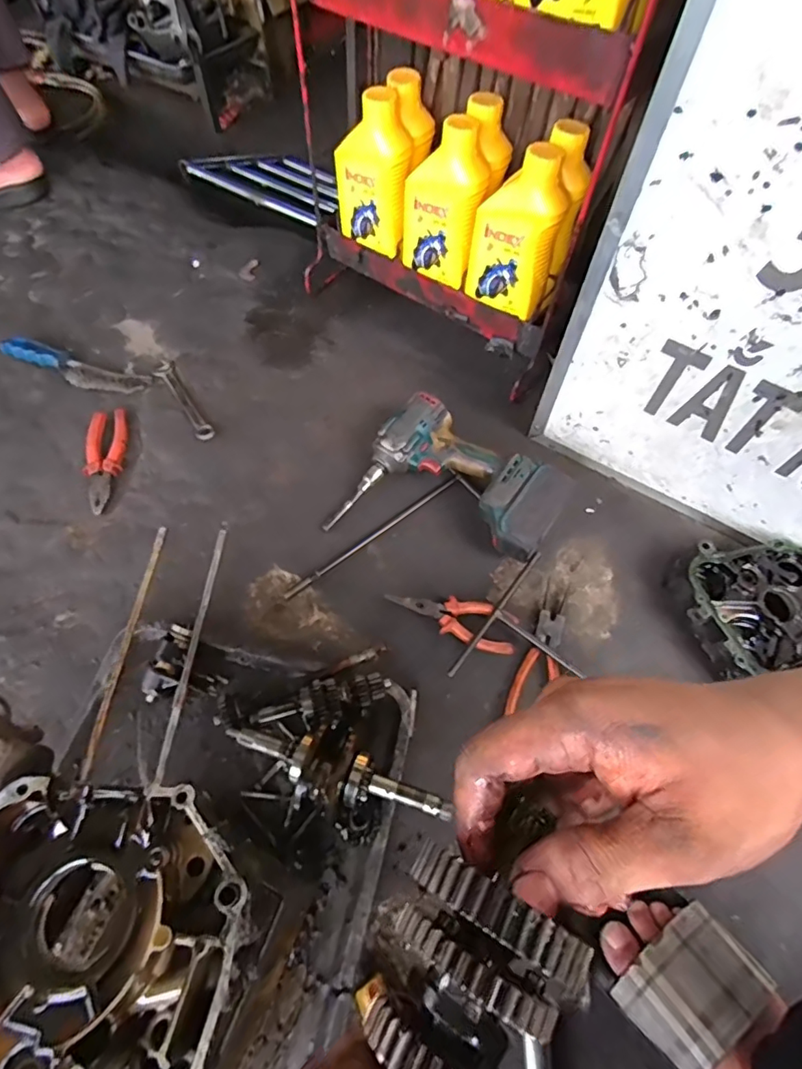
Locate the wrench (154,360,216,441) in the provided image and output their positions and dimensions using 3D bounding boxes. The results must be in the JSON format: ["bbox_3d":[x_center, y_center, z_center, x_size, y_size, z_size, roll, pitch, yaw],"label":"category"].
[{"bbox_3d":[-0.330,-0.206,0.792,0.029,0.007,0.181,-30,67,-17],"label":"wrench"}]

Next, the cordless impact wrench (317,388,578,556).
[{"bbox_3d":[0.059,-0.044,0.670,0.255,0.089,0.208,33,66,15],"label":"cordless impact wrench"}]

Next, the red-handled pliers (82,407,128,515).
[{"bbox_3d":[-0.421,-0.111,0.735,0.058,0.019,0.173,-9,62,-7],"label":"red-handled pliers"}]

